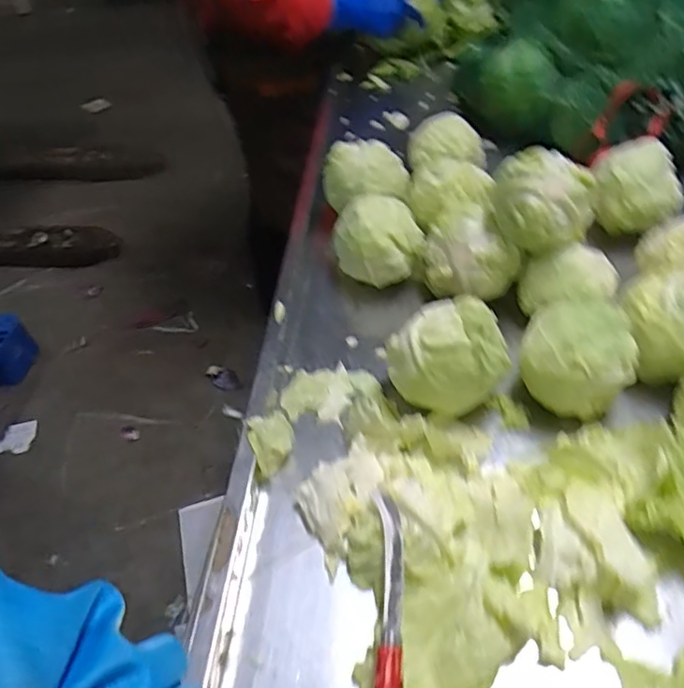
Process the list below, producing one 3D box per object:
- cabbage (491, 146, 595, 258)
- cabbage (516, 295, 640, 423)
[{"bbox_3d":[0.229,-0.169,0.673,0.109,0.083,0.116,18,52,19],"label":"cabbage"},{"bbox_3d":[0.240,0.009,0.599,0.109,0.079,0.100,18,51,20],"label":"cabbage"}]

